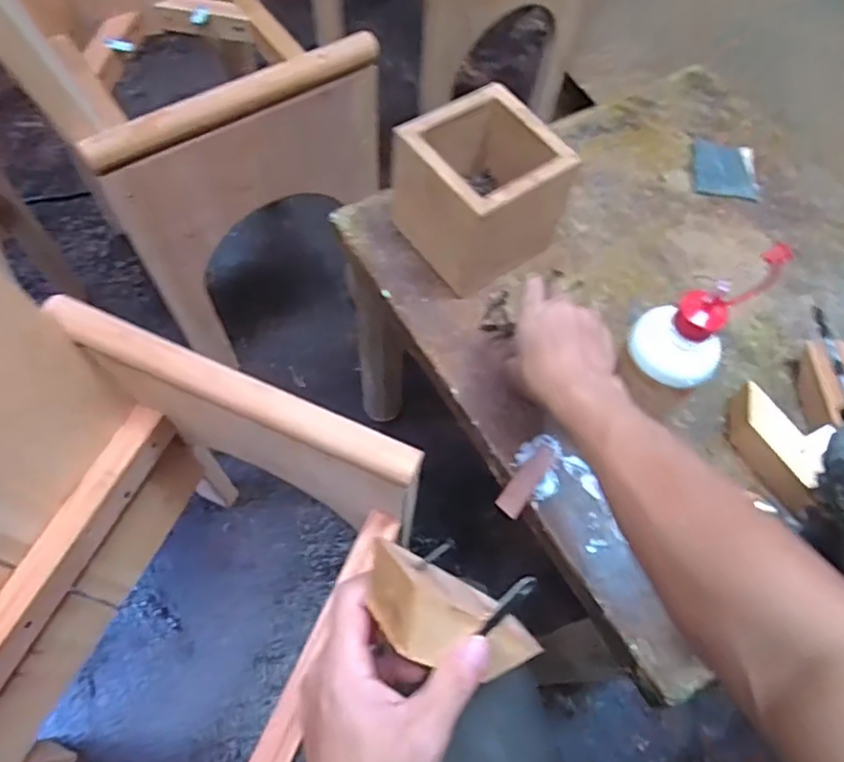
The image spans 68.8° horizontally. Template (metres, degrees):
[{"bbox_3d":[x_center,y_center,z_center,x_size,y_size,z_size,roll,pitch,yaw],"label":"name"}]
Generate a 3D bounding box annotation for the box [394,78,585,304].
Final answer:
[{"bbox_3d":[0.060,-0.198,0.651,0.140,0.139,0.143,-34,71,-17],"label":"box"}]

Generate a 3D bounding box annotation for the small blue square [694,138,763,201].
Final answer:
[{"bbox_3d":[0.387,-0.269,0.785,0.073,0.007,0.091,5,66,8],"label":"small blue square"}]

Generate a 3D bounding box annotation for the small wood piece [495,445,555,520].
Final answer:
[{"bbox_3d":[0.099,0.092,0.579,0.023,0.007,0.082,34,67,12],"label":"small wood piece"}]

